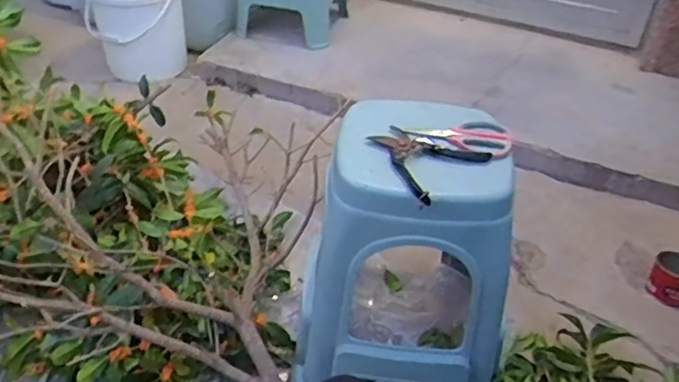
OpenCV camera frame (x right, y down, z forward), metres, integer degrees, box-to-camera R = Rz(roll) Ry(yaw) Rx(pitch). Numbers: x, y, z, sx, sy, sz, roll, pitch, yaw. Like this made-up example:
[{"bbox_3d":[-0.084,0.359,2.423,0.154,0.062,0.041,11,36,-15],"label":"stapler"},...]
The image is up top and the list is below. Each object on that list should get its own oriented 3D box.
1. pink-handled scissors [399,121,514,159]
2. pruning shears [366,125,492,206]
[{"bbox_3d":[0.184,-0.087,0.941,0.163,0.014,0.080,11,38,9],"label":"pink-handled scissors"},{"bbox_3d":[0.117,-0.052,0.916,0.154,0.012,0.159,31,45,31],"label":"pruning shears"}]

